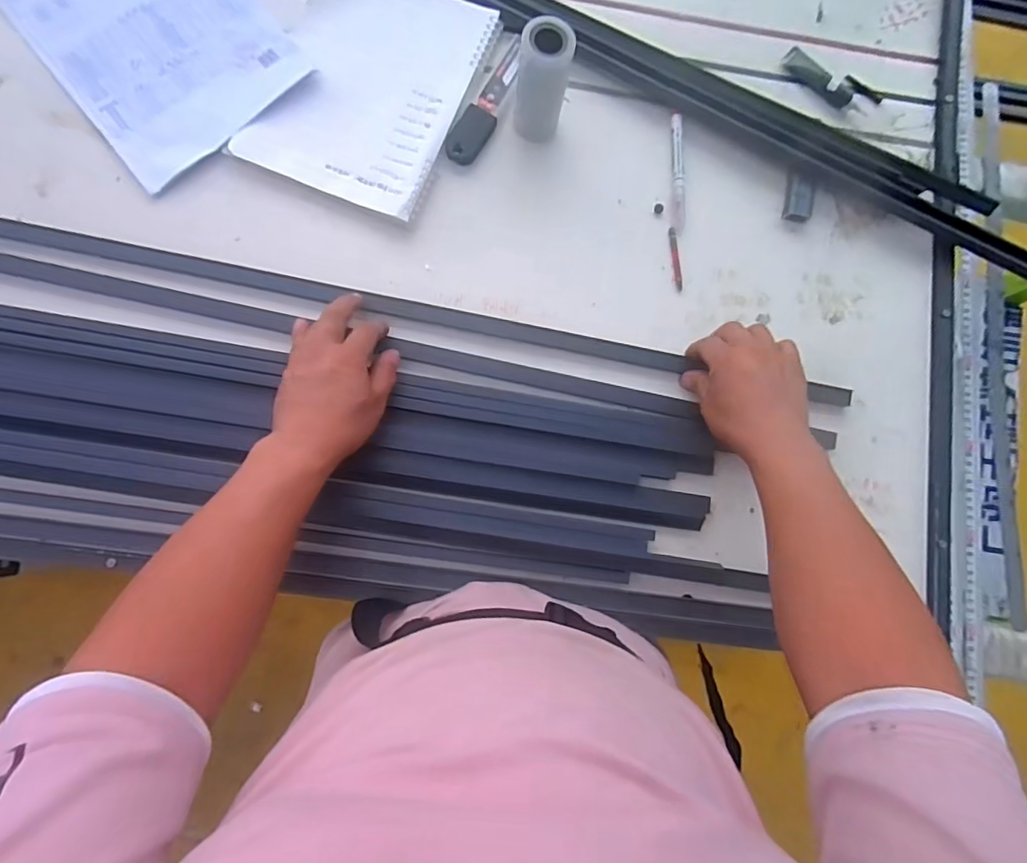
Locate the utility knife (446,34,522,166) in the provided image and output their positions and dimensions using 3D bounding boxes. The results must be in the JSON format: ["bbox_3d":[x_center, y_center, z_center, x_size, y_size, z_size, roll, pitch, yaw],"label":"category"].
[{"bbox_3d":[-0.023,-0.343,0.565,0.033,0.014,0.146,29,82,0],"label":"utility knife"}]

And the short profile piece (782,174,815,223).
[{"bbox_3d":[0.307,-0.250,0.578,0.031,0.009,0.048,8,83,-2],"label":"short profile piece"}]

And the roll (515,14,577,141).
[{"bbox_3d":[0.028,-0.334,0.526,0.047,0.106,0.052,11,83,-2],"label":"roll"}]

